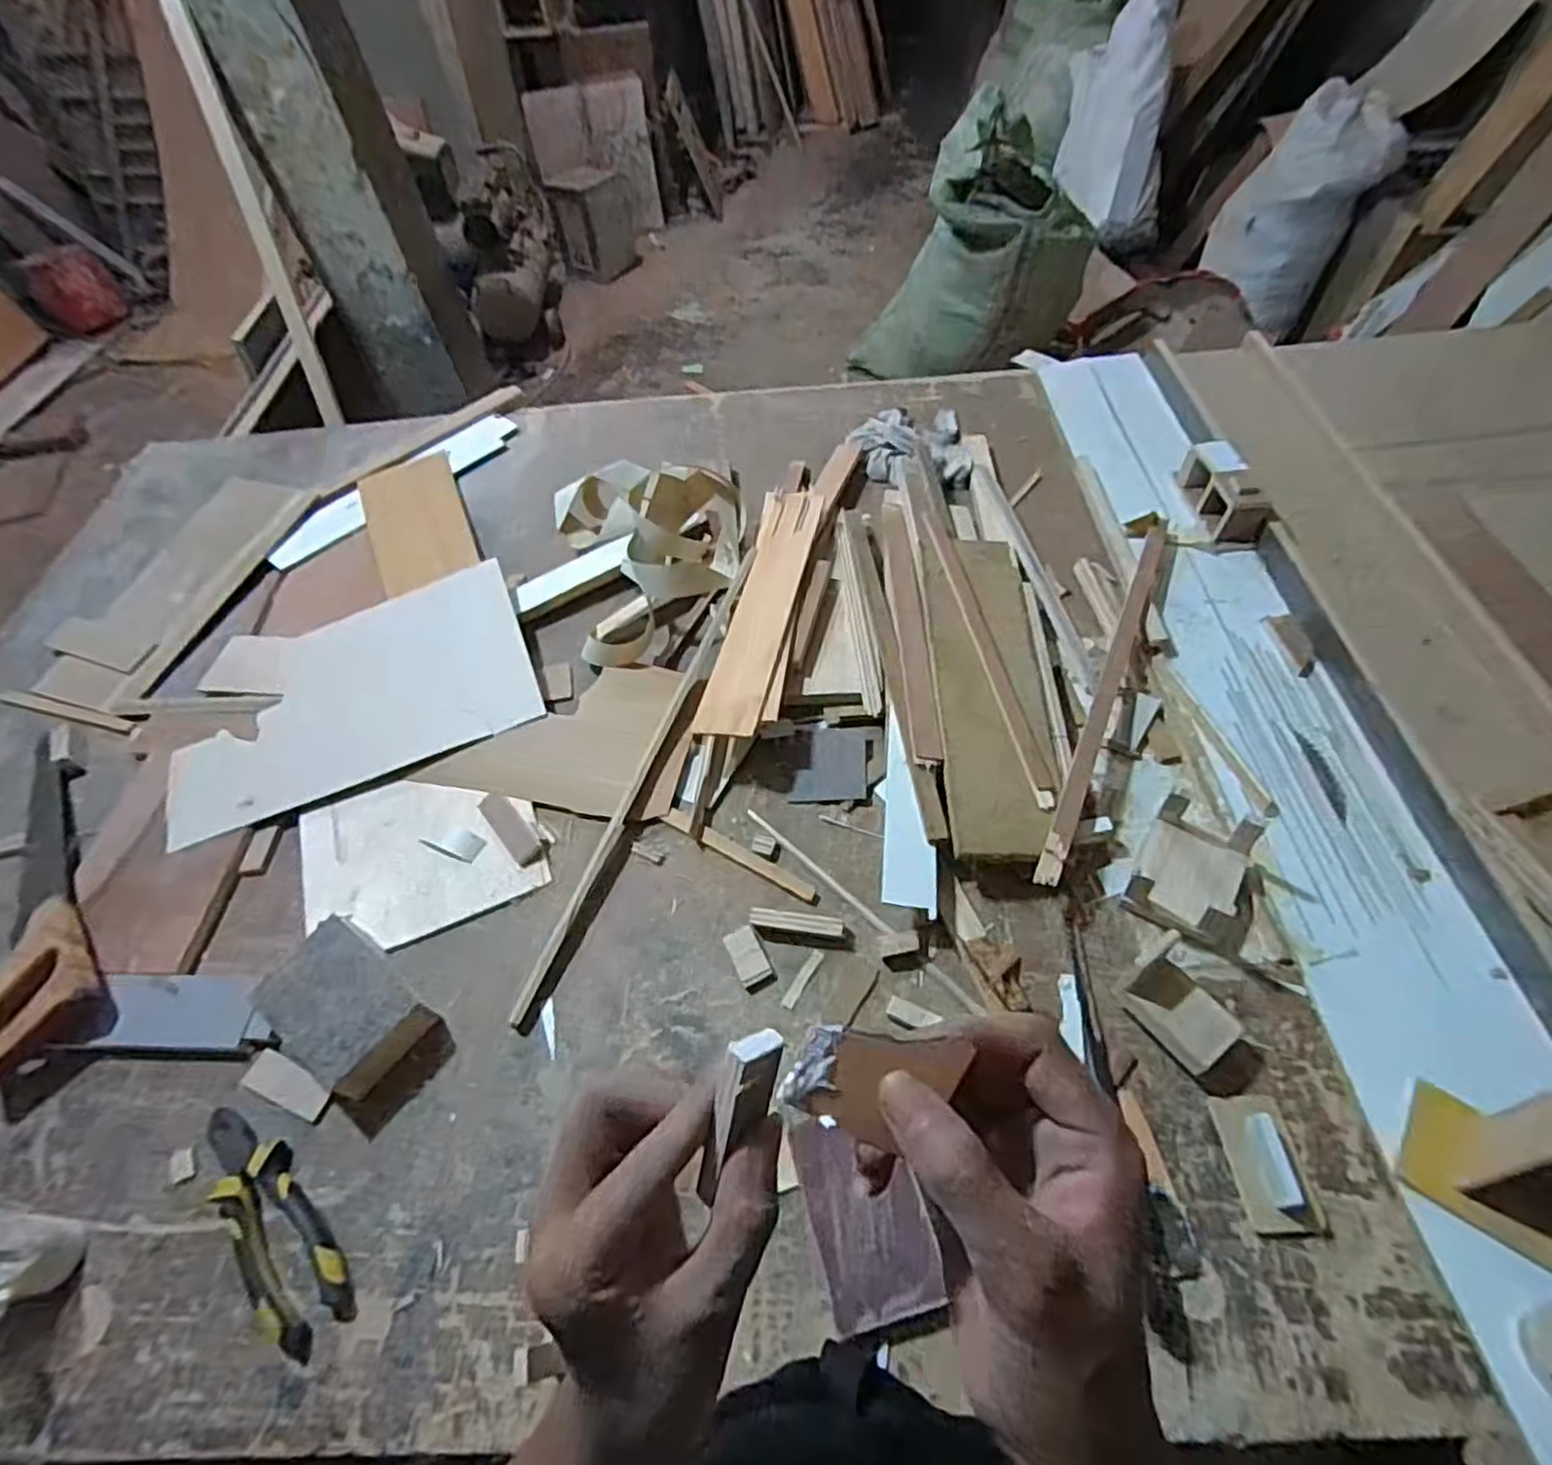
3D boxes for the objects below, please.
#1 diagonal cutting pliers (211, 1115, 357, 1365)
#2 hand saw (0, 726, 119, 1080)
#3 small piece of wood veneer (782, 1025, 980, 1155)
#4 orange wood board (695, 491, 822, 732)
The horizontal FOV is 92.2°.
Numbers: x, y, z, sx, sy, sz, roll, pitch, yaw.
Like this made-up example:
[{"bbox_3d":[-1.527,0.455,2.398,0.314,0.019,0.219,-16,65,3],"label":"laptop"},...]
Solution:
[{"bbox_3d":[-0.376,0.360,0.555,0.061,0.019,0.188,-37,60,-20],"label":"diagonal cutting pliers"},{"bbox_3d":[-0.726,0.144,0.719,0.108,0.039,0.395,-33,59,-17],"label":"hand saw"},{"bbox_3d":[0.029,0.105,0.226,0.049,0.004,0.034,17,89,1],"label":"small piece of wood veneer"},{"bbox_3d":[-0.013,-0.145,0.821,0.069,0.010,0.365,3,53,17],"label":"orange wood board"}]

